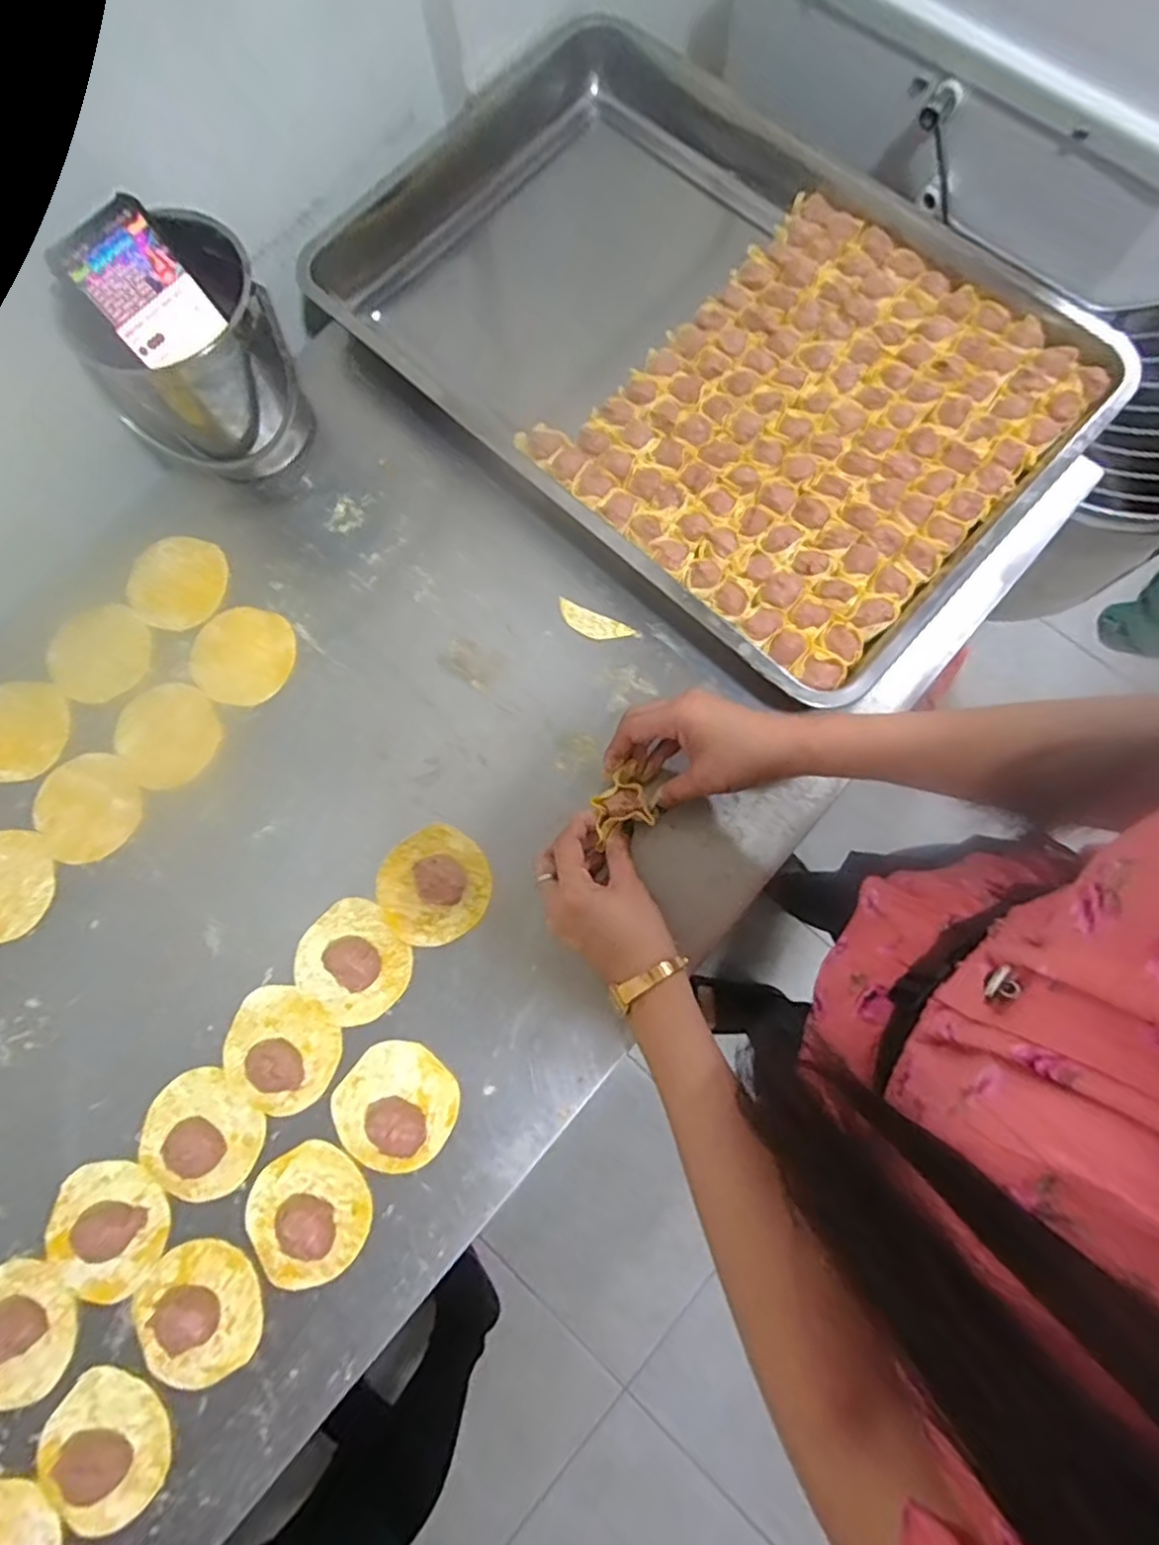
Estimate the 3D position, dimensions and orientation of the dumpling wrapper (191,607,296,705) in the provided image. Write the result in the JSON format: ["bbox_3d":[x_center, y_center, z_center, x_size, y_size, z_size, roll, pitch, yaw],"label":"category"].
[{"bbox_3d":[-0.272,-0.095,0.534,0.082,0.004,0.078,0,77,1],"label":"dumpling wrapper"}]

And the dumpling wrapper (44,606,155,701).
[{"bbox_3d":[-0.390,-0.098,0.537,0.084,0.004,0.078,0,77,1],"label":"dumpling wrapper"}]

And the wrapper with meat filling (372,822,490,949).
[{"bbox_3d":[-0.108,0.082,0.483,0.081,0.022,0.079,0,77,1],"label":"wrapper with meat filling"}]

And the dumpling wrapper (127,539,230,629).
[{"bbox_3d":[-0.332,-0.158,0.551,0.081,0.005,0.078,1,78,-4],"label":"dumpling wrapper"}]

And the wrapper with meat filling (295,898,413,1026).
[{"bbox_3d":[-0.165,0.136,0.474,0.081,0.021,0.074,44,82,9],"label":"wrapper with meat filling"}]

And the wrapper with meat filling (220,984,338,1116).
[{"bbox_3d":[-0.214,0.194,0.462,0.082,0.027,0.077,0,77,1],"label":"wrapper with meat filling"}]

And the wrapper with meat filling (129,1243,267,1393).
[{"bbox_3d":[-0.252,0.355,0.429,0.081,0.020,0.078,0,77,1],"label":"wrapper with meat filling"}]

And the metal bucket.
[{"bbox_3d":[-0.278,-0.309,0.518,0.112,0.131,0.133,28,79,7],"label":"metal bucket"}]

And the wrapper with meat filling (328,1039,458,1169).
[{"bbox_3d":[-0.128,0.230,0.450,0.079,0.023,0.079,0,77,1],"label":"wrapper with meat filling"}]

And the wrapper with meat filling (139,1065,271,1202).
[{"bbox_3d":[-0.264,0.251,0.461,0.084,0.014,0.072,29,79,7],"label":"wrapper with meat filling"}]

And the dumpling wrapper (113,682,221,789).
[{"bbox_3d":[-0.324,-0.031,0.520,0.080,0.004,0.083,0,77,1],"label":"dumpling wrapper"}]

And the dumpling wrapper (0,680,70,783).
[{"bbox_3d":[-0.451,-0.034,0.532,0.080,0.006,0.080,0,83,0],"label":"dumpling wrapper"}]

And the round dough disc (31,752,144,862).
[{"bbox_3d":[-0.381,0.027,0.515,0.082,0.004,0.083,-1,79,5],"label":"round dough disc"}]

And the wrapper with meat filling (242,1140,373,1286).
[{"bbox_3d":[-0.183,0.297,0.442,0.077,0.018,0.080,0,77,1],"label":"wrapper with meat filling"}]

